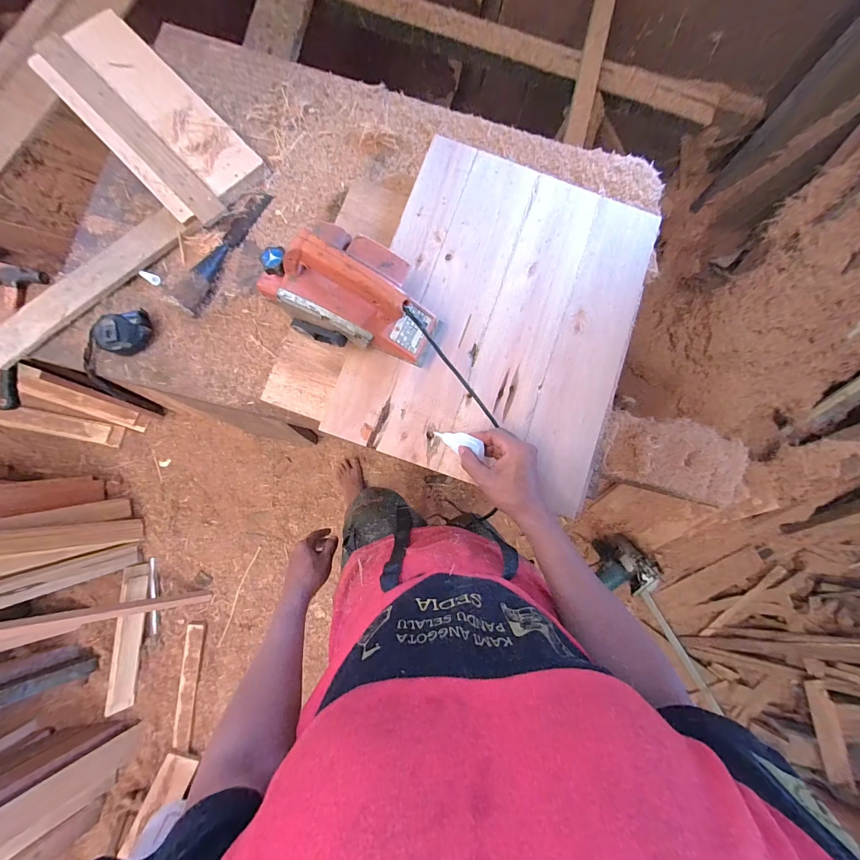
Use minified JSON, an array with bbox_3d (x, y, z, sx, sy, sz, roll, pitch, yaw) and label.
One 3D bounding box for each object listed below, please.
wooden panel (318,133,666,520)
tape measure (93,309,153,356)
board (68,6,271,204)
[{"bbox_3d":[0.121,-0.173,0.559,0.401,0.014,0.502,19,81,-2],"label":"wooden panel"},{"bbox_3d":[-0.461,-0.145,0.536,0.079,0.034,0.067,-4,86,-5],"label":"tape measure"},{"bbox_3d":[-0.443,-0.549,0.609,0.095,0.017,0.436,-43,82,-10],"label":"board"}]

